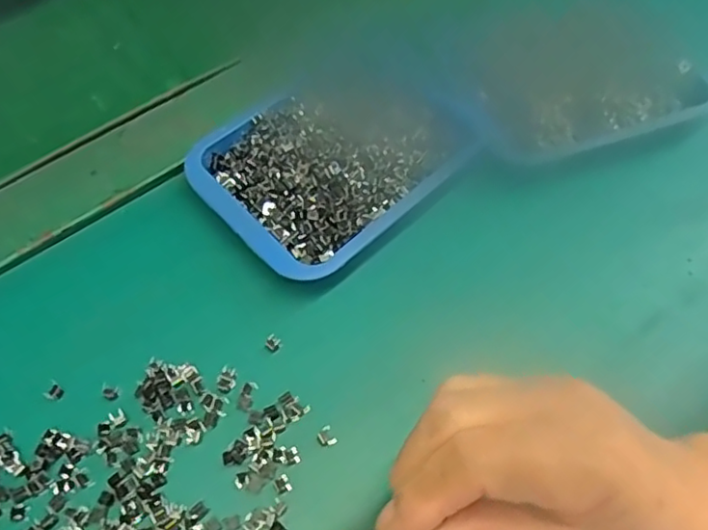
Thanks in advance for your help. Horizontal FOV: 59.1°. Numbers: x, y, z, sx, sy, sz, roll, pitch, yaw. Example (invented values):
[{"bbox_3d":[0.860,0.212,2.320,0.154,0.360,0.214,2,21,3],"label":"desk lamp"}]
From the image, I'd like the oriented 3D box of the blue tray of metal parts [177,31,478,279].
[{"bbox_3d":[-0.008,-0.069,0.368,0.159,0.027,0.114,-39,70,-19],"label":"blue tray of metal parts"}]

